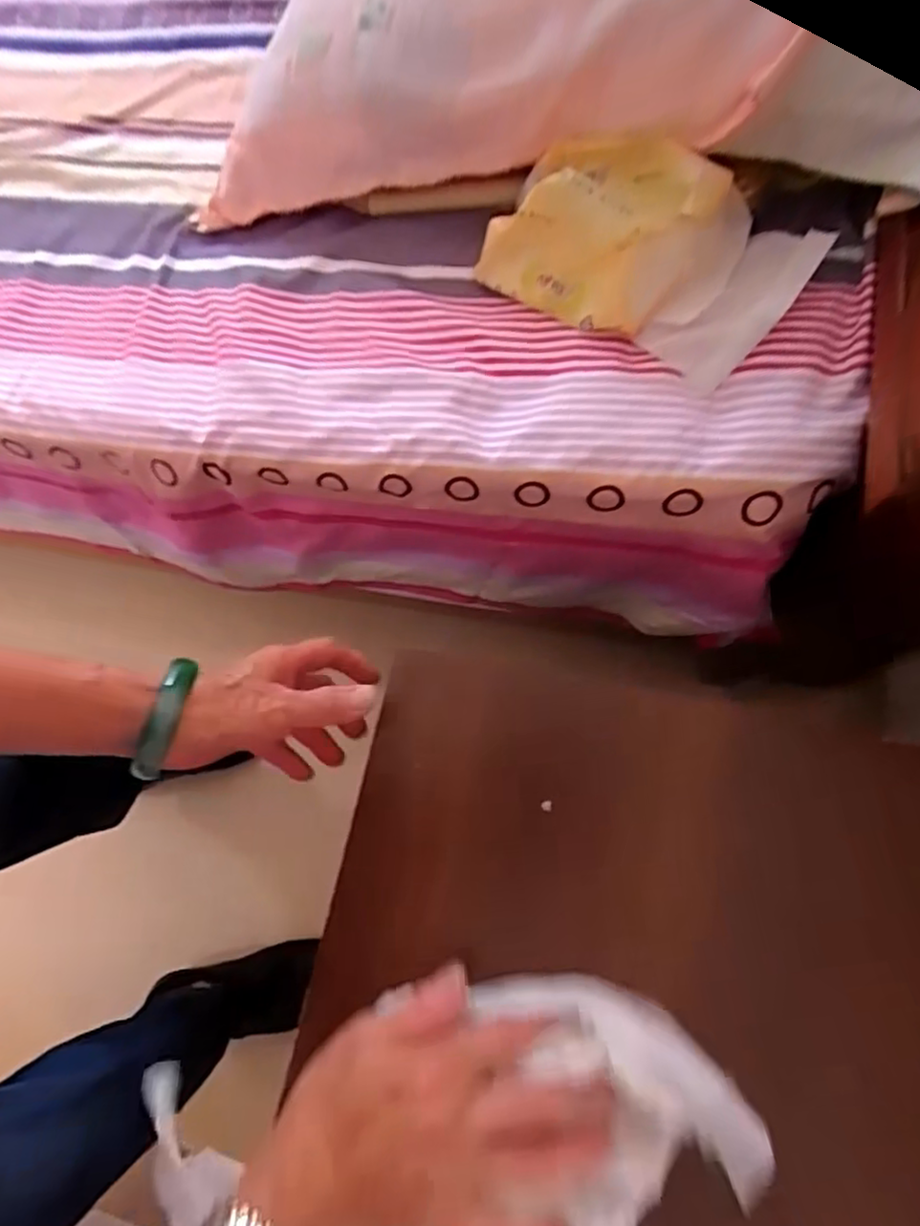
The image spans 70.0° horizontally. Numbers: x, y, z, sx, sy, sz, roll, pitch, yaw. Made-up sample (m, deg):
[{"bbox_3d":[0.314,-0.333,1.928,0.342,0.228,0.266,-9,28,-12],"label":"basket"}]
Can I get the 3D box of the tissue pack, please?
[{"bbox_3d":[0.108,-0.220,0.391,0.189,0.056,0.105,28,77,9],"label":"tissue pack"}]

